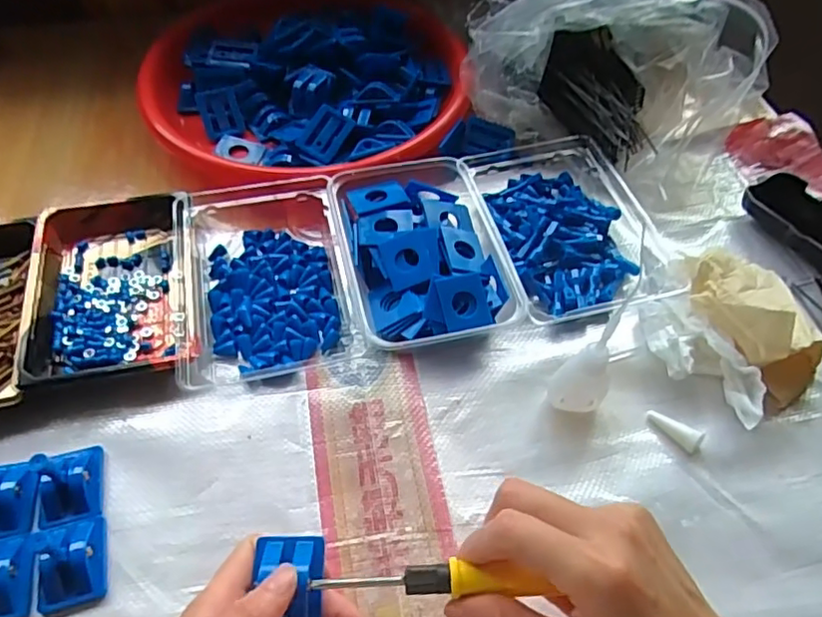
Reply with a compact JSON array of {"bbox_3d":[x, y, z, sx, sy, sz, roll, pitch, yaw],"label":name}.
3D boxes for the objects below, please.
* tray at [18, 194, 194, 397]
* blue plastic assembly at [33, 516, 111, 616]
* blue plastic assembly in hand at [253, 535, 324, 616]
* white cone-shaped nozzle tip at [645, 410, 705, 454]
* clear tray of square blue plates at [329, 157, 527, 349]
[{"bbox_3d":[-0.212,-0.020,0.425,0.107,0.029,0.158,-11,55,-9],"label":"tray"},{"bbox_3d":[-0.185,0.137,0.324,0.034,0.018,0.046,-11,55,-10],"label":"blue plastic assembly"},{"bbox_3d":[-0.058,0.133,0.281,0.032,0.018,0.052,-2,54,-3],"label":"blue plastic assembly in hand"},{"bbox_3d":[0.164,0.076,0.374,0.011,0.011,0.036,-37,50,-25],"label":"white cone-shaped nozzle tip"},{"bbox_3d":[0.007,-0.041,0.440,0.107,0.035,0.165,-12,55,-10],"label":"clear tray of square blue plates"}]

